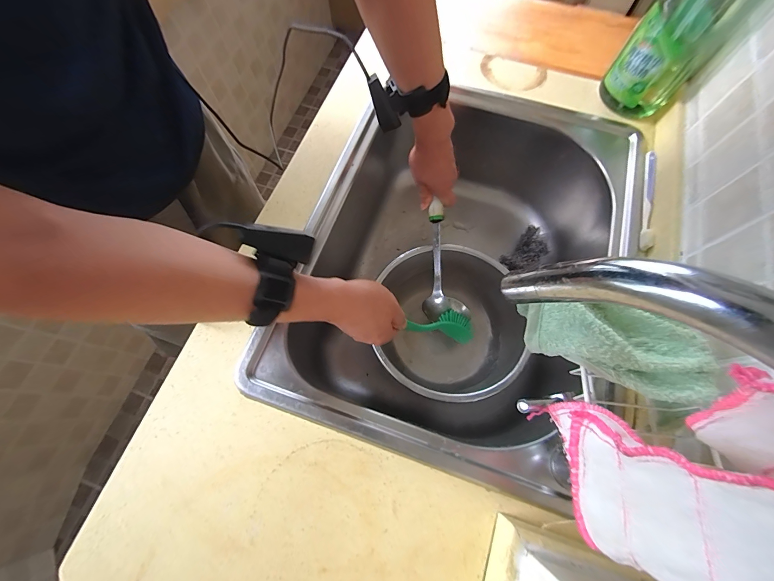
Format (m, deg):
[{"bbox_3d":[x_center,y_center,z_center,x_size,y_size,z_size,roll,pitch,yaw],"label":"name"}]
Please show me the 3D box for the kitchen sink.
[{"bbox_3d":[0.126,-0.027,0.573,0.452,0.230,0.613,20,71,7],"label":"kitchen sink"}]

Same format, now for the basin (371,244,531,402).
[{"bbox_3d":[0.106,0.061,0.593,0.242,0.099,0.263,0,70,0],"label":"basin"}]

